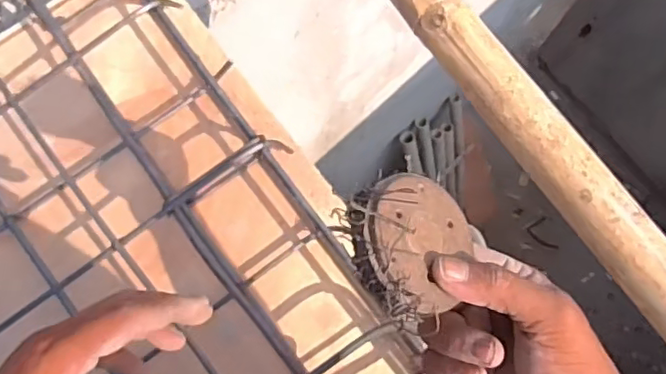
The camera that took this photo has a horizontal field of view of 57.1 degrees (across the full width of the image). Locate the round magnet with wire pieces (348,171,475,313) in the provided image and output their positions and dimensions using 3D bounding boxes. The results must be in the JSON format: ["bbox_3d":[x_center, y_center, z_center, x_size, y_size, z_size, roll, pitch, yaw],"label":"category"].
[{"bbox_3d":[0.041,0.027,0.297,0.066,0.013,0.066,13,66,-31],"label":"round magnet with wire pieces"}]

